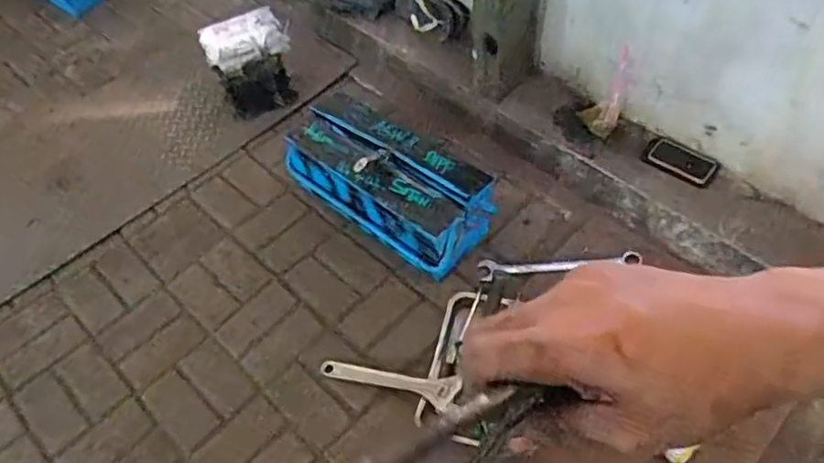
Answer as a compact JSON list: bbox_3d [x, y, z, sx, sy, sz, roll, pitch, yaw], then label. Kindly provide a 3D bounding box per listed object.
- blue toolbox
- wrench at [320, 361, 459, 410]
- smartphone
[{"bbox_3d":[-0.066,-0.142,1.636,0.560,0.191,0.243,32,63,25],"label":"blue toolbox"},{"bbox_3d":[-0.053,0.337,1.410,0.315,0.028,0.075,6,55,9],"label":"wrench"},{"bbox_3d":[0.662,-0.174,1.574,0.169,0.016,0.086,27,76,13],"label":"smartphone"}]

